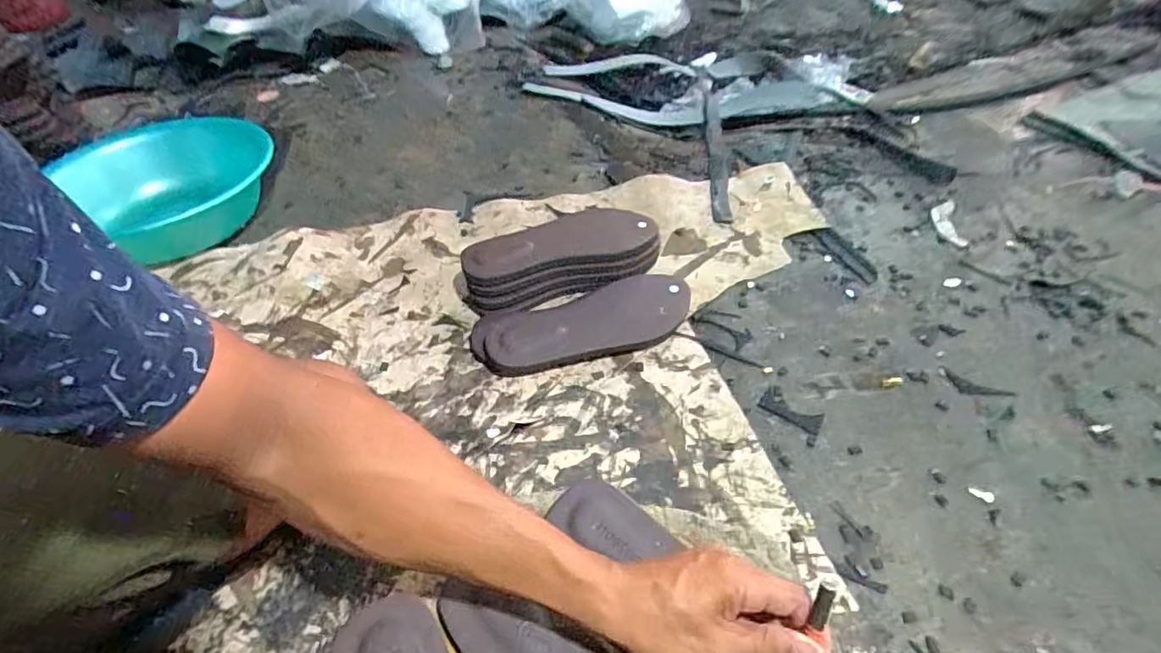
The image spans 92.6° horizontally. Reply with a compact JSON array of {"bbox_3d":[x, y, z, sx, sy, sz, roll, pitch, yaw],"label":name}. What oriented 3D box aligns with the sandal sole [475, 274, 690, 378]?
[{"bbox_3d":[0.008,-0.004,0.658,0.265,0.034,0.094,-12,49,-9],"label":"sandal sole"}]

